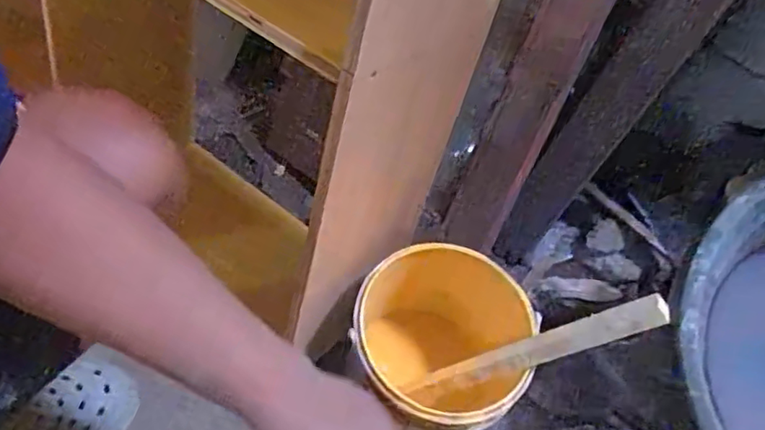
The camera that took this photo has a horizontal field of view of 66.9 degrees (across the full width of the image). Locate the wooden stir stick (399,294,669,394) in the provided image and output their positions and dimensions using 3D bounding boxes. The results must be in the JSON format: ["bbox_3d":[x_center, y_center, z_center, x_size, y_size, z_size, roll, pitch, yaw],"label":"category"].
[{"bbox_3d":[0.127,0.133,0.548,0.018,0.281,0.023,31,46,-32],"label":"wooden stir stick"}]

